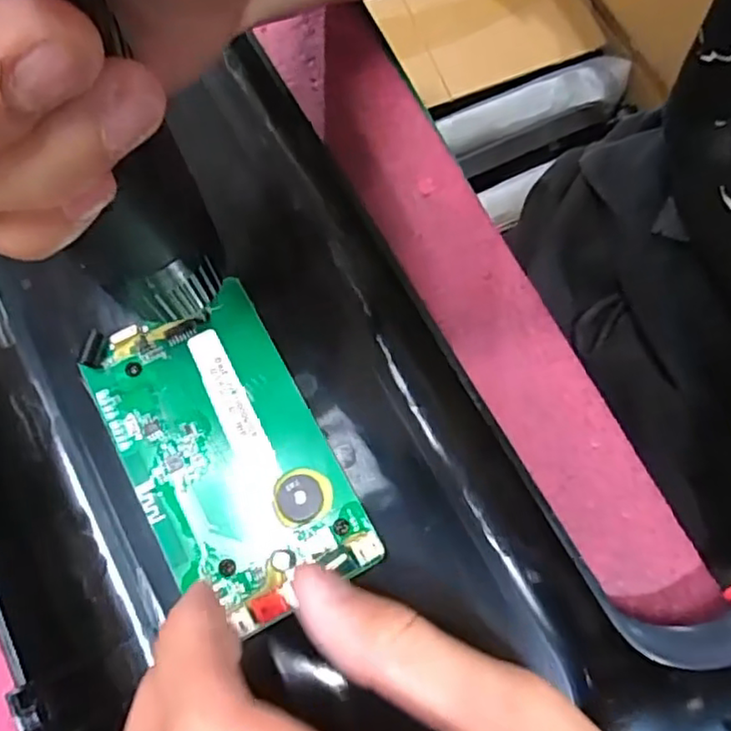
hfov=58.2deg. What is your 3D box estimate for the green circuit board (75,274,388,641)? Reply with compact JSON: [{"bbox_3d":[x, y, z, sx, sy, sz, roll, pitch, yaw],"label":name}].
[{"bbox_3d":[-0.045,0.027,0.209,0.059,0.008,0.103,-28,75,-7],"label":"green circuit board"}]

